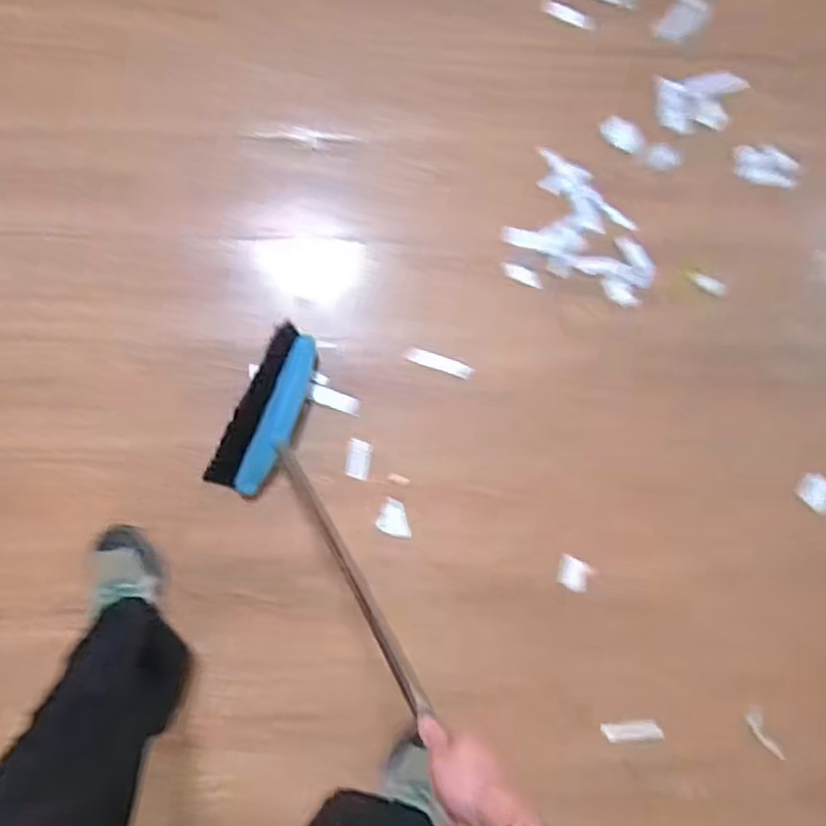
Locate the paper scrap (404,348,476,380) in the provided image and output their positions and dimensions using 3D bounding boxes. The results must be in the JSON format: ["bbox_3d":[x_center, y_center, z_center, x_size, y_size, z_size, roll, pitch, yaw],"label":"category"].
[{"bbox_3d":[0.043,-0.080,1.124,0.107,0.006,0.023,19,90,8],"label":"paper scrap"}]

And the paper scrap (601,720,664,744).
[{"bbox_3d":[0.357,0.516,1.138,0.109,0.010,0.034,2,92,-11],"label":"paper scrap"}]

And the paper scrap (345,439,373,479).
[{"bbox_3d":[-0.086,0.074,1.114,0.037,0.004,0.060,11,91,-3],"label":"paper scrap"}]

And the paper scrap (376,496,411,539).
[{"bbox_3d":[-0.024,0.168,1.108,0.056,0.007,0.051,28,84,-4],"label":"paper scrap"}]

